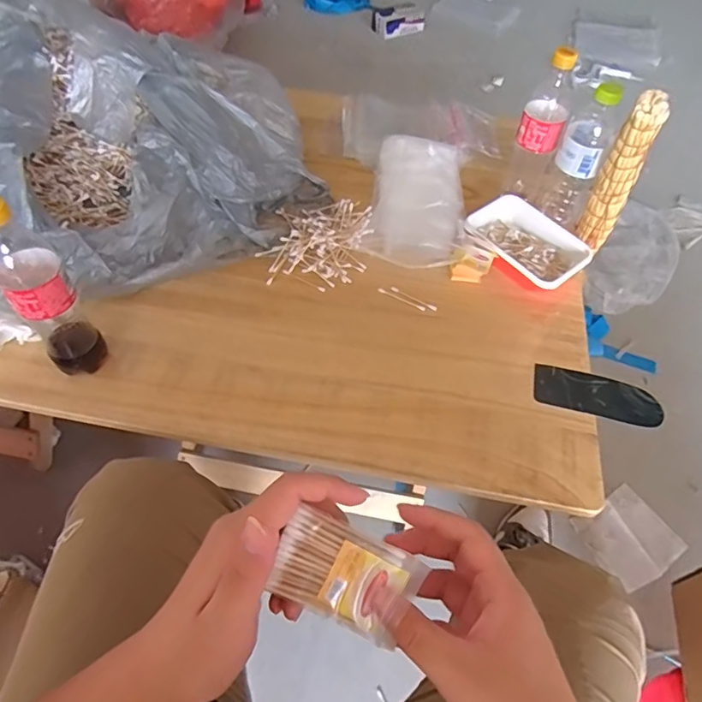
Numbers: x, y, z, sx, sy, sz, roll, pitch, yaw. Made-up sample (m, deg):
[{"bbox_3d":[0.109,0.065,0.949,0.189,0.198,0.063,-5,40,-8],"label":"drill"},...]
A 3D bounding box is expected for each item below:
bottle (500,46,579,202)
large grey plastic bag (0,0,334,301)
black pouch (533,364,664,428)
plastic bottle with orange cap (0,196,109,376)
[{"bbox_3d":[0.292,-0.342,0.821,0.063,0.249,0.067,19,55,11],"label":"bottle"},{"bbox_3d":[-0.456,-0.375,0.857,0.822,0.219,0.510,26,57,17],"label":"large grey plastic bag"},{"bbox_3d":[0.325,0.059,0.697,0.168,0.007,0.068,13,52,3],"label":"black pouch"},{"bbox_3d":[-0.348,-0.065,0.599,0.064,0.251,0.069,-31,61,-22],"label":"plastic bottle with orange cap"}]

